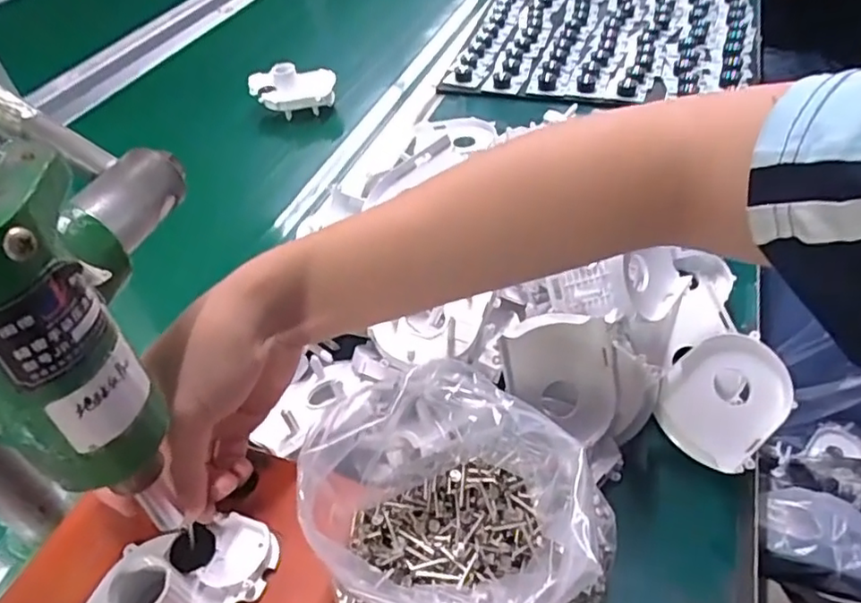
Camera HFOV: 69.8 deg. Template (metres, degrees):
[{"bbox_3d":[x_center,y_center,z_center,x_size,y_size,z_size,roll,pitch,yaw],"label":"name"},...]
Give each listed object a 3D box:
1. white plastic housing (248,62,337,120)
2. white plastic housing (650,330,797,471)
[{"bbox_3d":[-0.164,-0.251,0.726,0.100,0.048,0.043,-5,44,-1],"label":"white plastic housing"},{"bbox_3d":[0.183,0.062,0.389,0.066,0.024,0.083,38,71,20],"label":"white plastic housing"}]

